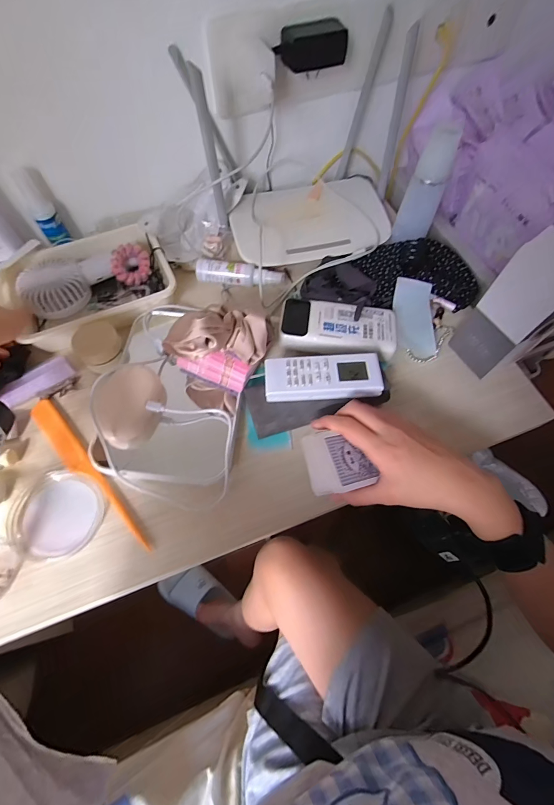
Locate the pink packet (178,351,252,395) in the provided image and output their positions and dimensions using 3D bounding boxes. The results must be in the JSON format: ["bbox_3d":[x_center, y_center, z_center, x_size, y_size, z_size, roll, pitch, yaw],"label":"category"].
[{"bbox_3d":[-0.073,-0.040,0.398,0.082,0.006,0.042,20,107,10],"label":"pink packet"}]

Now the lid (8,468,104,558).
[{"bbox_3d":[-0.221,0.112,0.352,0.087,0.012,0.083,0,64,0],"label":"lid"}]

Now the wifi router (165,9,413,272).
[{"bbox_3d":[0.045,-0.319,0.458,0.265,0.166,0.170,-18,66,-9],"label":"wifi router"}]

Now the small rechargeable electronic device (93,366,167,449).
[{"bbox_3d":[-0.157,0.003,0.376,0.067,0.042,0.073,-12,65,-6],"label":"small rechargeable electronic device"}]

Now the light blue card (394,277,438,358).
[{"bbox_3d":[0.181,-0.112,0.458,0.050,0.014,0.107,6,73,1],"label":"light blue card"}]

